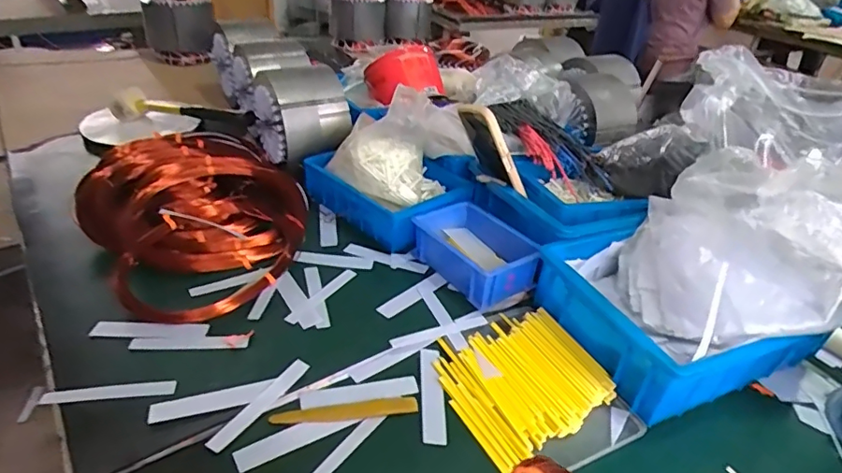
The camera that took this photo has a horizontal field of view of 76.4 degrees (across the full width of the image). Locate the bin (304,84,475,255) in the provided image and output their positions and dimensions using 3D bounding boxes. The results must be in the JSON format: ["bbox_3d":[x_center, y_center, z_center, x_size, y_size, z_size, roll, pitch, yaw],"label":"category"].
[{"bbox_3d":[-0.039,-0.100,0.734,0.153,0.144,0.205,-24,44,-38],"label":"bin"}]

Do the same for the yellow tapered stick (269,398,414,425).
[{"bbox_3d":[-0.067,0.156,0.479,0.127,0.004,0.020,-2,34,-13],"label":"yellow tapered stick"}]

